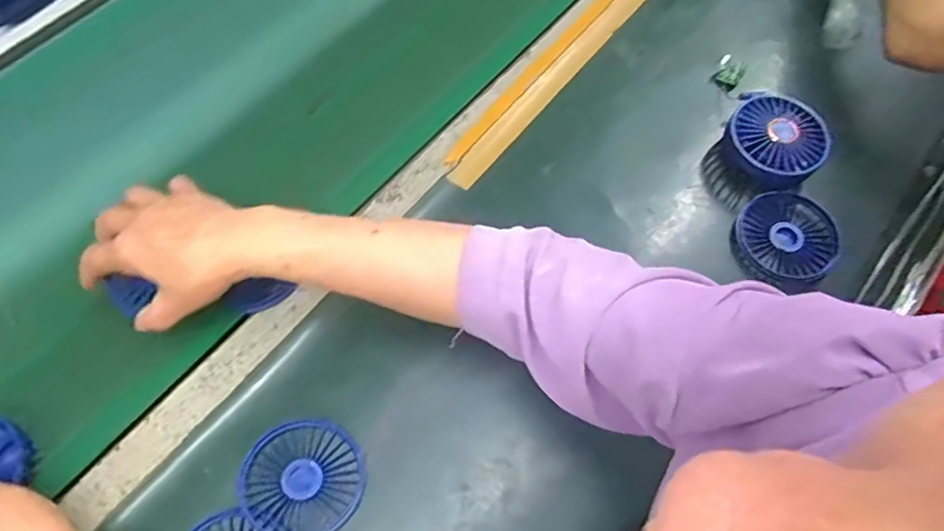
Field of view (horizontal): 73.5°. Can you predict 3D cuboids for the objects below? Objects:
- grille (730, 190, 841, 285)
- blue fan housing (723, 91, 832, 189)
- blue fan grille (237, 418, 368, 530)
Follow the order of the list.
[{"bbox_3d":[0.284,-0.025,0.573,0.085,0.019,0.092,0,64,-1],"label":"grille"},{"bbox_3d":[0.281,-0.113,0.595,0.088,0.055,0.080,0,64,-1],"label":"blue fan housing"},{"bbox_3d":[-0.127,0.159,0.473,0.089,0.009,0.085,14,65,6],"label":"blue fan grille"}]

